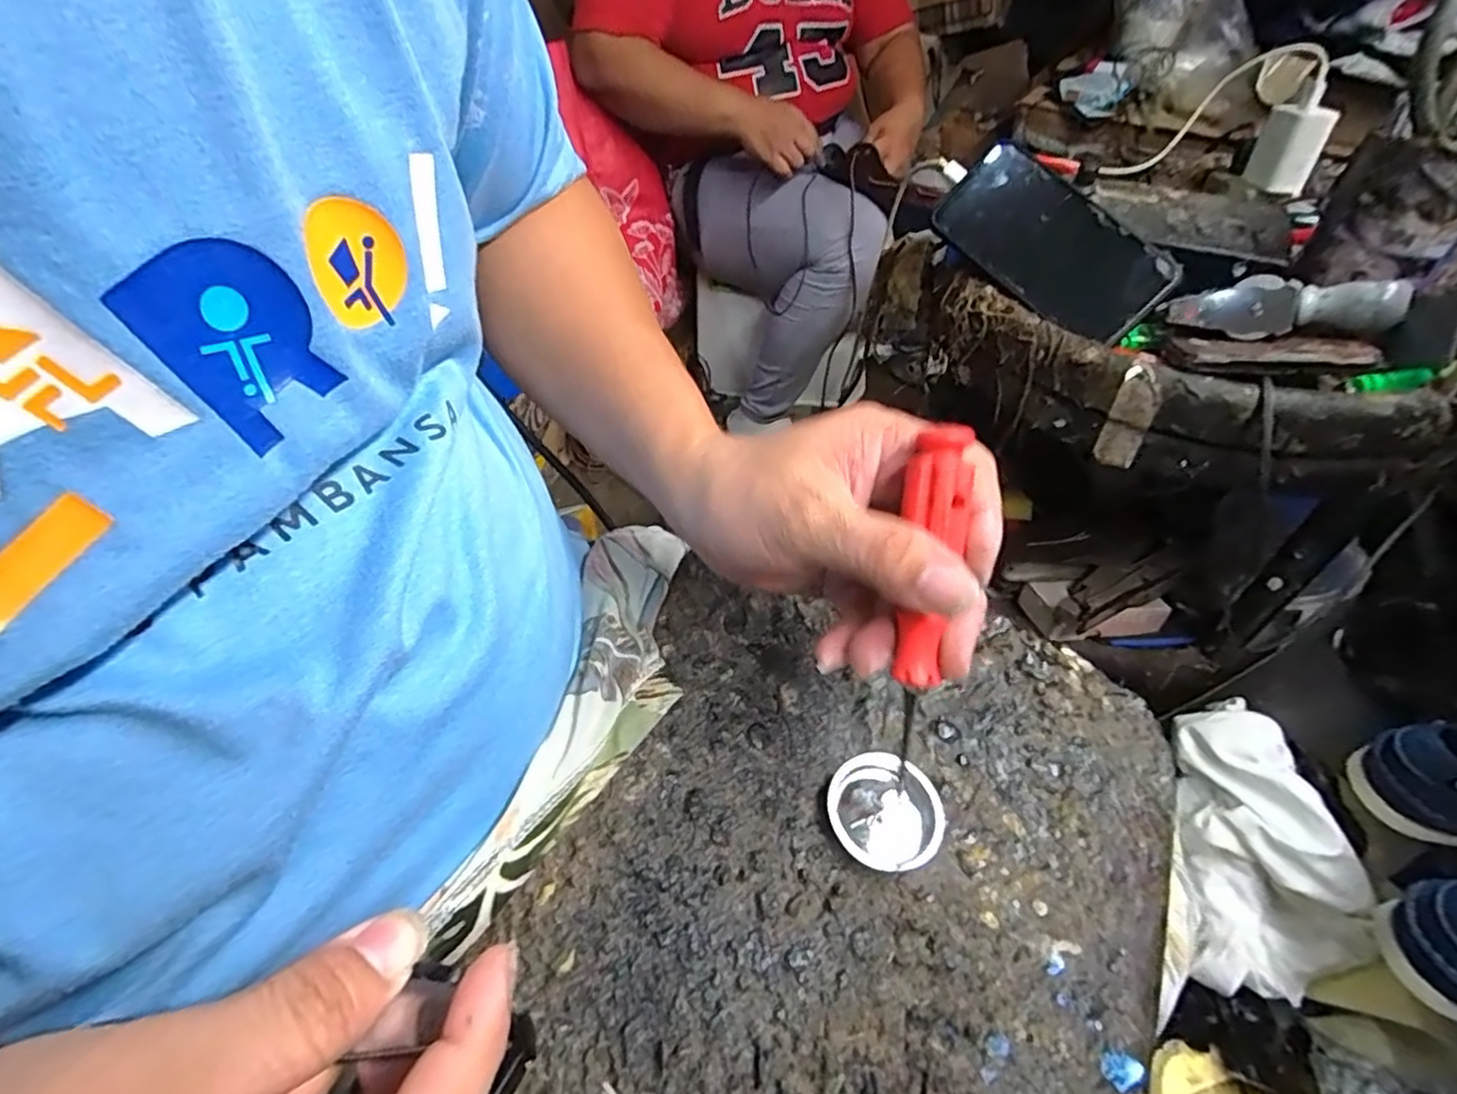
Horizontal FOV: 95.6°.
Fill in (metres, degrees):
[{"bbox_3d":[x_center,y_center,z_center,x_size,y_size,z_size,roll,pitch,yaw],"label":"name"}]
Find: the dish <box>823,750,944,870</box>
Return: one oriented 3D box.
[{"bbox_3d":[0.065,0.110,0.275,0.046,0.010,0.045,-1,47,2],"label":"dish"}]

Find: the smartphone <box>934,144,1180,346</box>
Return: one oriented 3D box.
[{"bbox_3d":[0.224,-0.213,0.467,0.159,0.072,0.015,51,24,20],"label":"smartphone"}]

